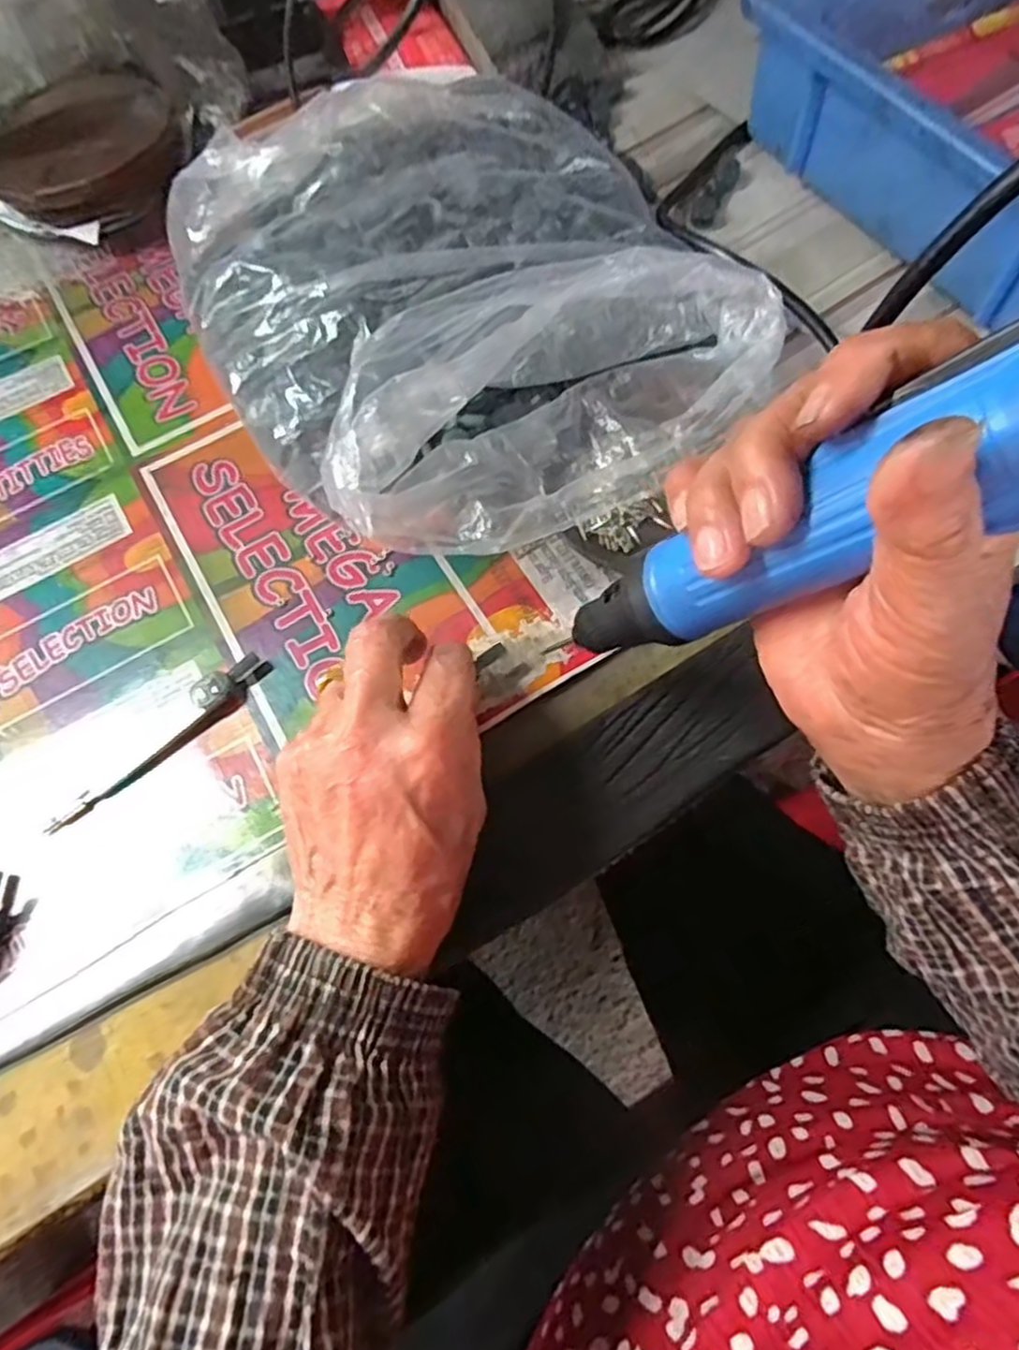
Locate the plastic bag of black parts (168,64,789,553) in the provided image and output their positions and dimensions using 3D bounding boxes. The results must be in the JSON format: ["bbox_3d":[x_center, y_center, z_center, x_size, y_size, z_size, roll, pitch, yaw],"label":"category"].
[{"bbox_3d":[-0.021,-0.192,0.372,0.247,0.072,0.275,-34,68,-10],"label":"plastic bag of black parts"}]

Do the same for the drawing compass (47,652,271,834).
[{"bbox_3d":[-0.155,0.028,0.322,0.111,0.009,0.015,-40,69,-13],"label":"drawing compass"}]

